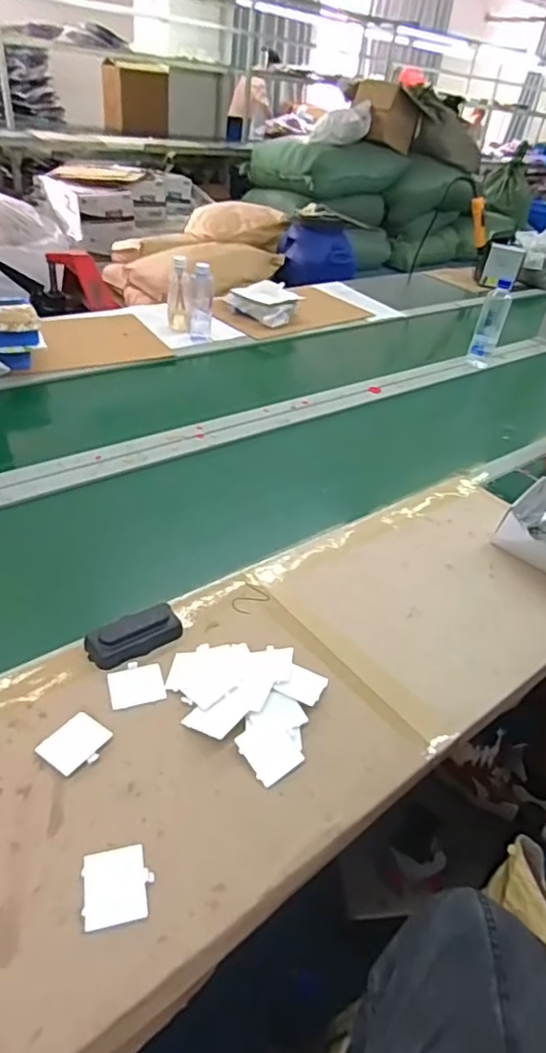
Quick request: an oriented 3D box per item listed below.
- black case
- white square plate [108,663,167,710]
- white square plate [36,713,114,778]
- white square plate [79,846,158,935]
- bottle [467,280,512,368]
[{"bbox_3d":[-0.158,0.122,0.671,0.106,0.025,0.048,-24,48,-35],"label":"black case"},{"bbox_3d":[-0.147,0.170,0.628,0.057,0.004,0.052,-8,40,-20],"label":"white square plate"},{"bbox_3d":[-0.189,0.209,0.561,0.051,0.004,0.058,27,41,23],"label":"white square plate"},{"bbox_3d":[-0.126,0.289,0.472,0.052,0.006,0.054,-4,39,-16],"label":"white square plate"},{"bbox_3d":[0.549,-0.513,1.473,0.066,0.197,0.055,21,39,16],"label":"bottle"}]

